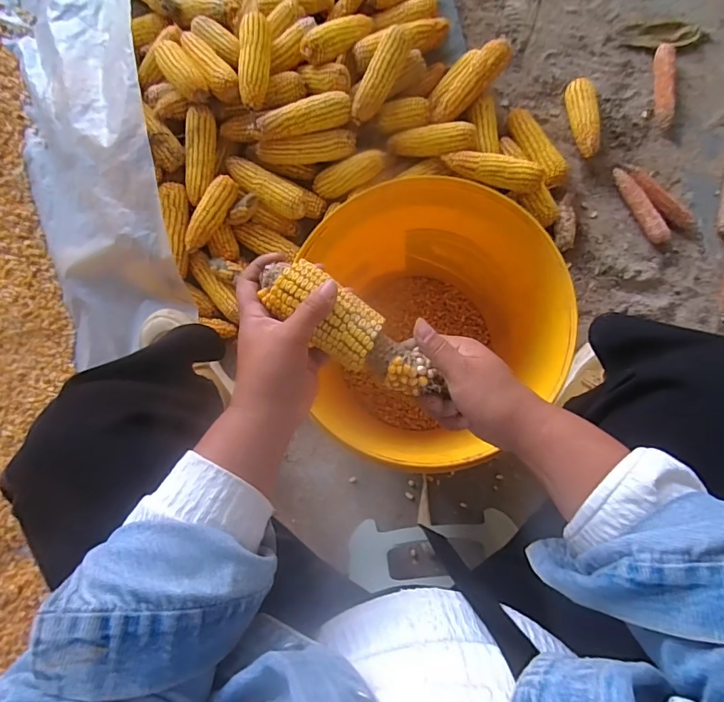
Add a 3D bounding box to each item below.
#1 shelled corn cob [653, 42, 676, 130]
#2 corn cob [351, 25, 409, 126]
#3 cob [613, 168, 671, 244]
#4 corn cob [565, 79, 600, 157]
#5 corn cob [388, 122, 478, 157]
[{"bbox_3d":[0.535,-0.473,0.811,0.036,0.038,0.158,7,84,5],"label":"shelled corn cob"},{"bbox_3d":[0.032,-0.457,0.760,0.046,0.038,0.165,26,86,7],"label":"corn cob"},{"bbox_3d":[0.481,-0.252,0.793,0.030,0.026,0.149,-28,82,1],"label":"cob"},{"bbox_3d":[0.397,-0.416,0.818,0.049,0.047,0.155,-2,83,4],"label":"corn cob"},{"bbox_3d":[0.122,-0.358,0.777,0.148,0.040,0.042,1,84,6],"label":"corn cob"}]

